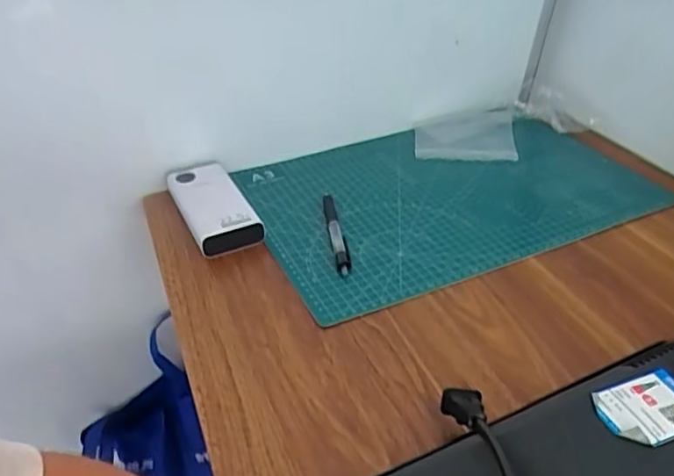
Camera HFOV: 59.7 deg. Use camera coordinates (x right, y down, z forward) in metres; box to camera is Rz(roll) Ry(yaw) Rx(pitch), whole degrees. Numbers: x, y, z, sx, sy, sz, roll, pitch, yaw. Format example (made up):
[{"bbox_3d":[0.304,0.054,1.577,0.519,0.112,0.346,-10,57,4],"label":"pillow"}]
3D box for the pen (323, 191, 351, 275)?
[{"bbox_3d":[-0.002,-0.011,0.618,0.016,0.011,0.149,-5,36,-6],"label":"pen"}]

